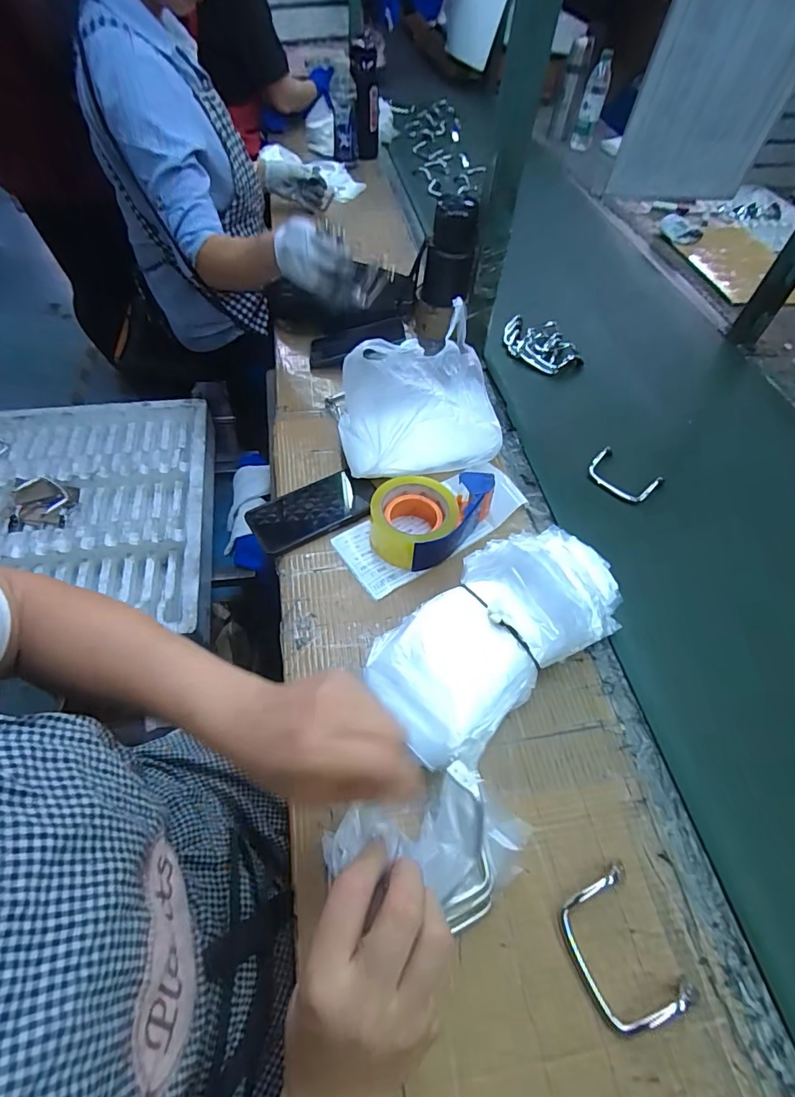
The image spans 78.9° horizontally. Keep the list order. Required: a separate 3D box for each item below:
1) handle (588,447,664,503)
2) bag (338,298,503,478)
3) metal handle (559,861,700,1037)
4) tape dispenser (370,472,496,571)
[{"bbox_3d":[0.315,-0.103,0.677,0.055,0.021,0.091,-38,66,-27],"label":"handle"},{"bbox_3d":[0.031,-0.207,0.651,0.217,0.158,0.185,-5,55,-9],"label":"bag"},{"bbox_3d":[0.176,0.312,0.375,0.074,0.019,0.093,-18,58,-17],"label":"metal handle"},{"bbox_3d":[0.039,-0.046,0.596,0.118,0.062,0.151,37,60,19],"label":"tape dispenser"}]

